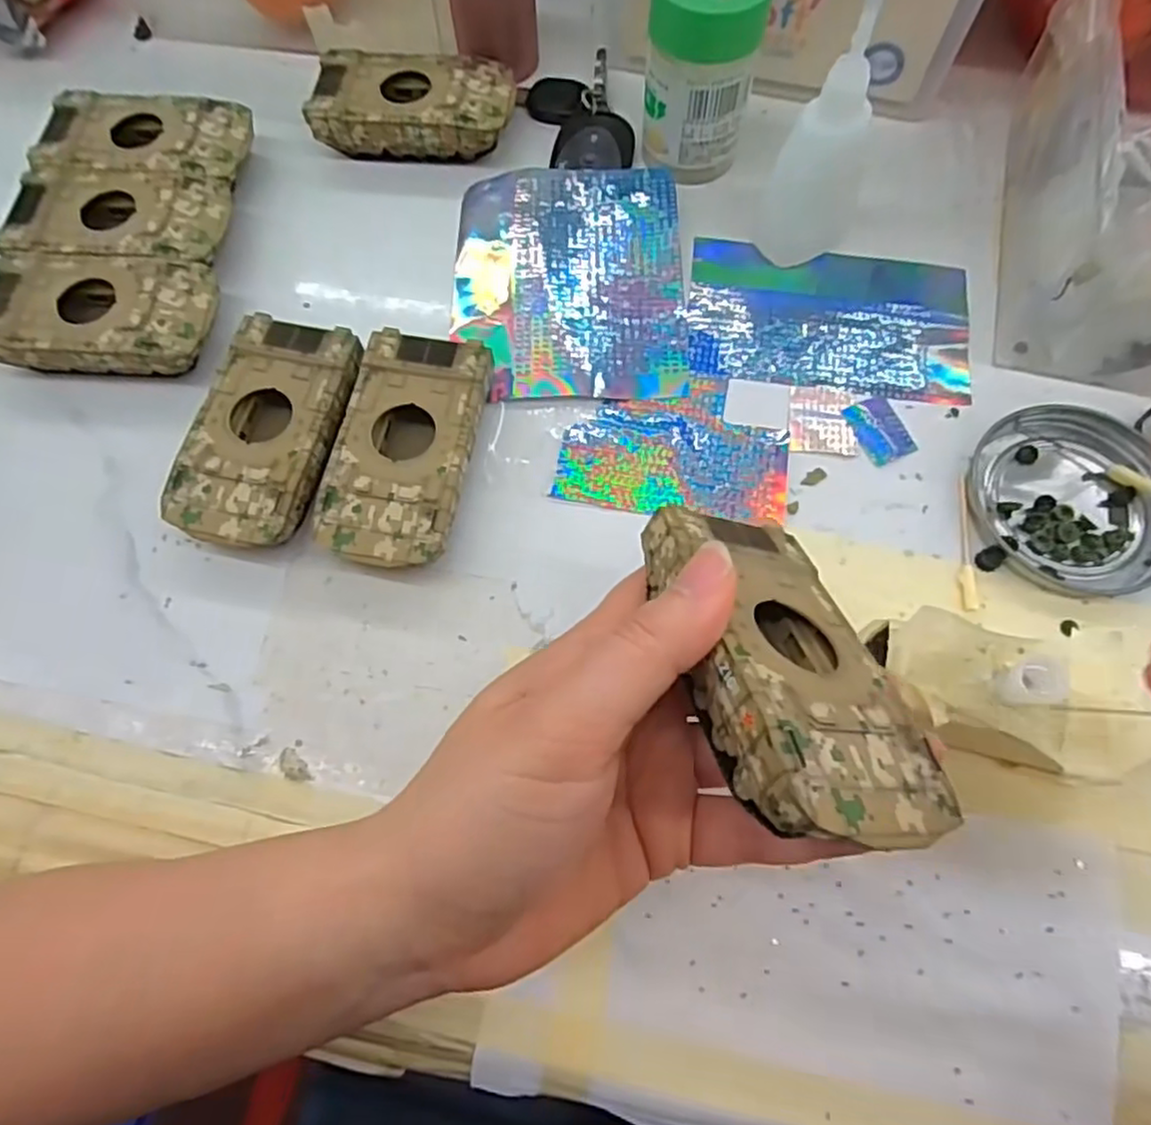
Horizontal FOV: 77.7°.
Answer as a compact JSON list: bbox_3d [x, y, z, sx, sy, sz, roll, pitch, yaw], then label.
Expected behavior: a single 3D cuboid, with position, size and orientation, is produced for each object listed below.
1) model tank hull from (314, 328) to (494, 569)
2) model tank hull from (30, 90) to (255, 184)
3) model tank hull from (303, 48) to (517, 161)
[{"bbox_3d":[-0.066,-0.043,0.285,0.052,0.024,0.095,9,70,6],"label":"model tank hull"},{"bbox_3d":[-0.206,-0.199,0.349,0.093,0.026,0.051,3,69,4],"label":"model tank hull"},{"bbox_3d":[-0.079,-0.227,0.353,0.094,0.020,0.051,4,69,4],"label":"model tank hull"}]

